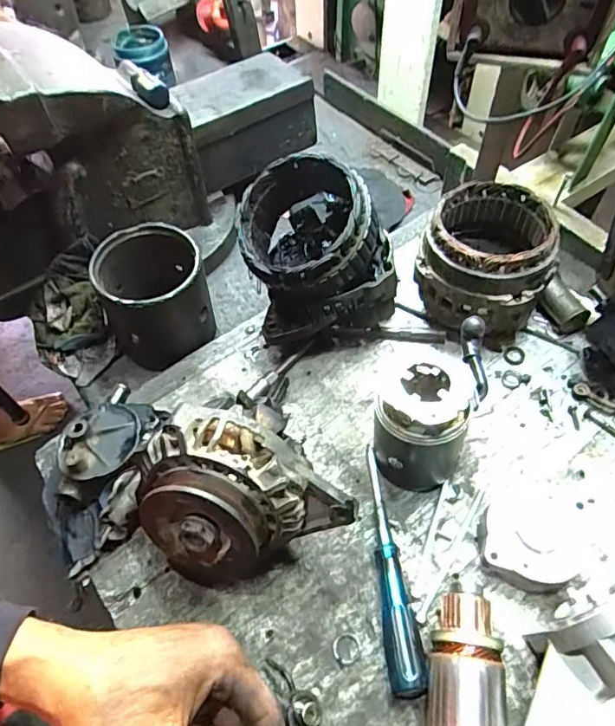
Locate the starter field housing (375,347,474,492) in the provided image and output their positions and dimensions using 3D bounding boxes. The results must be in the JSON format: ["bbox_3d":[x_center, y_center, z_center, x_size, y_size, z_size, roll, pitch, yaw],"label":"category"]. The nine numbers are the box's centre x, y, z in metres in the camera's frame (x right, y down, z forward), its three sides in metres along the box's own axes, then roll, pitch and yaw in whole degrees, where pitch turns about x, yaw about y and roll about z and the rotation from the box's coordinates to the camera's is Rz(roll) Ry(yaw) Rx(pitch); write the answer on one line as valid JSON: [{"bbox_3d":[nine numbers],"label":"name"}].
[{"bbox_3d":[0.096,0.051,0.441,0.078,0.115,0.085,1,56,3],"label":"starter field housing"}]

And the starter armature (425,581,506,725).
[{"bbox_3d":[0.105,0.245,0.346,0.051,0.052,0.176,4,56,5],"label":"starter armature"}]

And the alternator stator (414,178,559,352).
[{"bbox_3d":[0.179,-0.101,0.535,0.127,0.121,0.124,18,59,14],"label":"alternator stator"}]

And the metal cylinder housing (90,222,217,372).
[{"bbox_3d":[-0.165,-0.072,0.554,0.110,0.102,0.108,-17,57,-9],"label":"metal cylinder housing"}]

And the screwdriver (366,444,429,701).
[{"bbox_3d":[0.069,0.162,0.421,0.029,0.026,0.190,-4,56,0],"label":"screwdriver"}]

